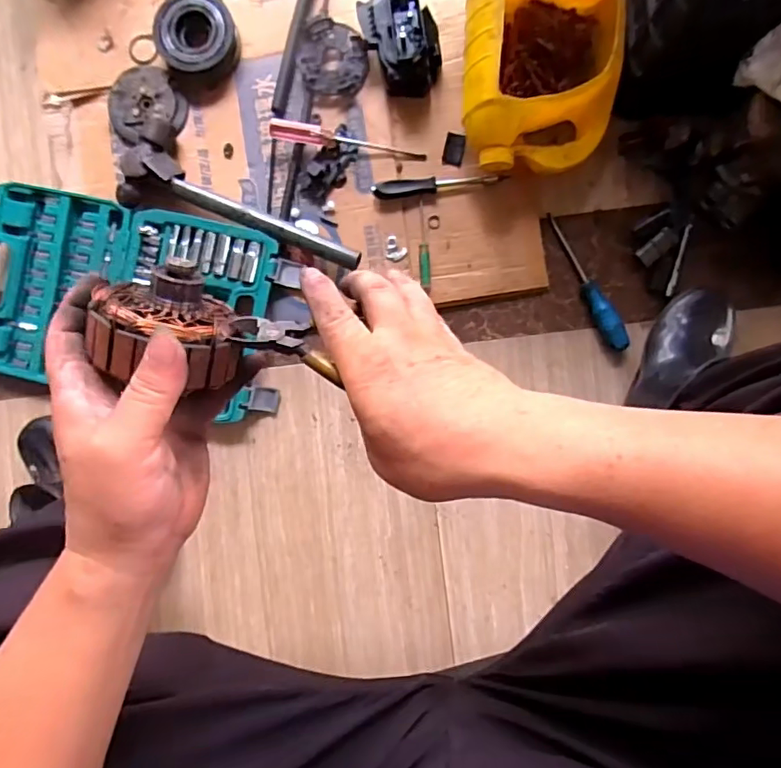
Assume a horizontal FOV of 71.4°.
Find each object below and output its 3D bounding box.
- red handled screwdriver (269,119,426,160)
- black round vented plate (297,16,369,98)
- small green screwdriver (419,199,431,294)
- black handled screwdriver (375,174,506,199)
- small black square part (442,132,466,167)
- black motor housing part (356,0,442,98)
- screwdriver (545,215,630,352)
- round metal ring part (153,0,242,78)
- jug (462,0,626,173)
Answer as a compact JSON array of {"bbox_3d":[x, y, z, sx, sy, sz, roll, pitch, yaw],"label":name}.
[{"bbox_3d":[-0.056,-0.313,0.704,0.199,0.024,0.022,8,87,-7],"label":"red handled screwdriver"},{"bbox_3d":[-0.076,-0.422,0.709,0.083,0.020,0.101,-35,88,2],"label":"black round vented plate"},{"bbox_3d":[0.044,-0.181,0.706,0.015,0.019,0.110,-2,89,3],"label":"small green screwdriver"},{"bbox_3d":[0.061,-0.255,0.691,0.164,0.029,0.018,-6,89,3],"label":"black handled screwdriver"},{"bbox_3d":[0.083,-0.305,0.705,0.025,0.004,0.041,11,90,3],"label":"small black square part"},{"bbox_3d":[0.015,-0.430,0.678,0.087,0.065,0.124,-18,88,3],"label":"black motor housing part"},{"bbox_3d":[0.259,-0.134,0.703,0.032,0.027,0.194,-22,88,3],"label":"screwdriver"},{"bbox_3d":[-0.257,-0.463,0.723,0.102,0.029,0.102,-21,98,0],"label":"round metal ring part"},{"bbox_3d":[0.179,-0.371,0.645,0.180,0.112,0.226,2,89,3],"label":"jug"}]

